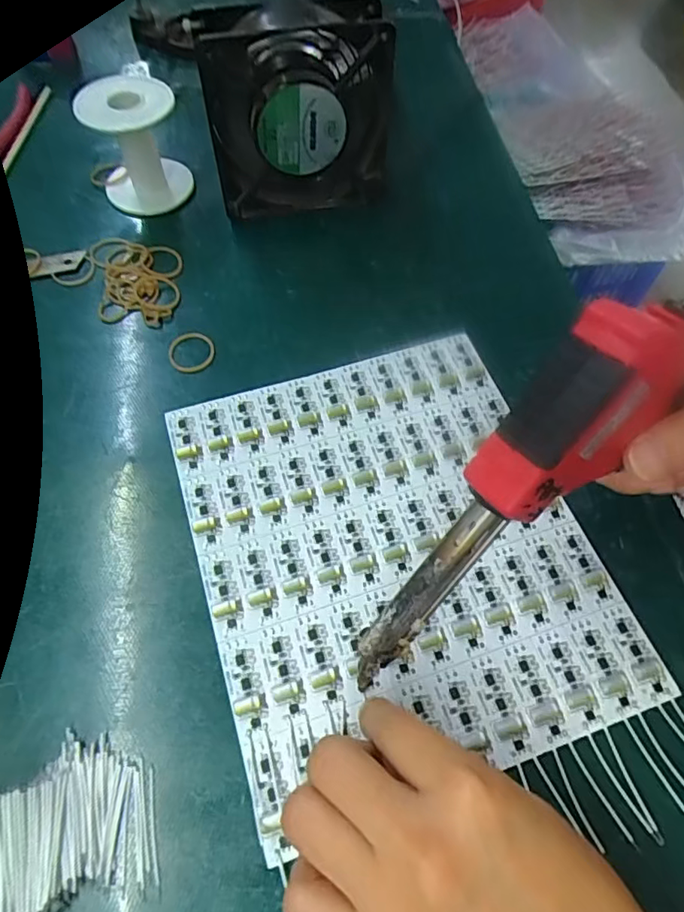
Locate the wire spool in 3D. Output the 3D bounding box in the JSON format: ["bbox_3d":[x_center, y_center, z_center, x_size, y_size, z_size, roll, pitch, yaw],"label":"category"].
[{"bbox_3d":[-0.148,-0.225,0.400,0.062,0.077,0.059,0,61,-1],"label":"wire spool"}]

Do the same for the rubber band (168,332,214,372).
[{"bbox_3d":[-0.096,-0.067,0.354,0.029,0.004,0.029,0,61,-1],"label":"rubber band"}]

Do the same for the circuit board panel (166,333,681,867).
[{"bbox_3d":[0.024,0.042,0.295,0.197,0.006,0.228,-16,62,-10],"label":"circuit board panel"}]

